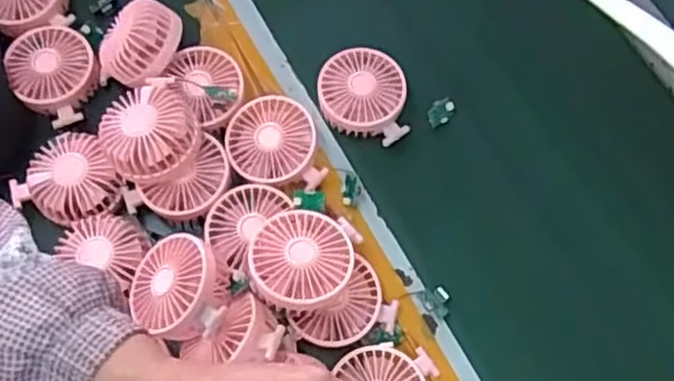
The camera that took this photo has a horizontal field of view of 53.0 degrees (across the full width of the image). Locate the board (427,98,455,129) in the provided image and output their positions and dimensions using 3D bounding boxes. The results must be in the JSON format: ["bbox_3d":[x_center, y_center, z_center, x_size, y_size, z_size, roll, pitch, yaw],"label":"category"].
[{"bbox_3d":[0.108,-0.081,0.702,0.030,0.026,0.004,-28,28,-5],"label":"board"}]

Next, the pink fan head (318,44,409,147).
[{"bbox_3d":[0.025,-0.095,0.694,0.086,0.038,0.095,-1,66,-1],"label":"pink fan head"}]

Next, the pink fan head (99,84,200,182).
[{"bbox_3d":[-0.171,-0.050,0.629,0.086,0.050,0.082,0,66,0],"label":"pink fan head"}]

